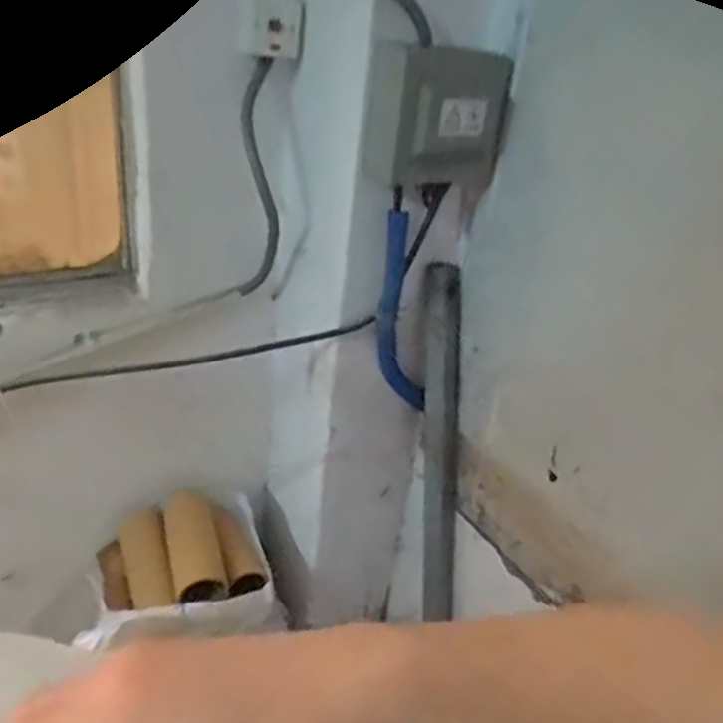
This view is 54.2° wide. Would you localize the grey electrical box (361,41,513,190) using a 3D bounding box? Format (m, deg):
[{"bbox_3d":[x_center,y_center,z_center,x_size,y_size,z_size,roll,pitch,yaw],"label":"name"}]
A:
[{"bbox_3d":[0.109,-0.348,1.019,0.190,0.198,0.104,-11,33,-31],"label":"grey electrical box"}]

